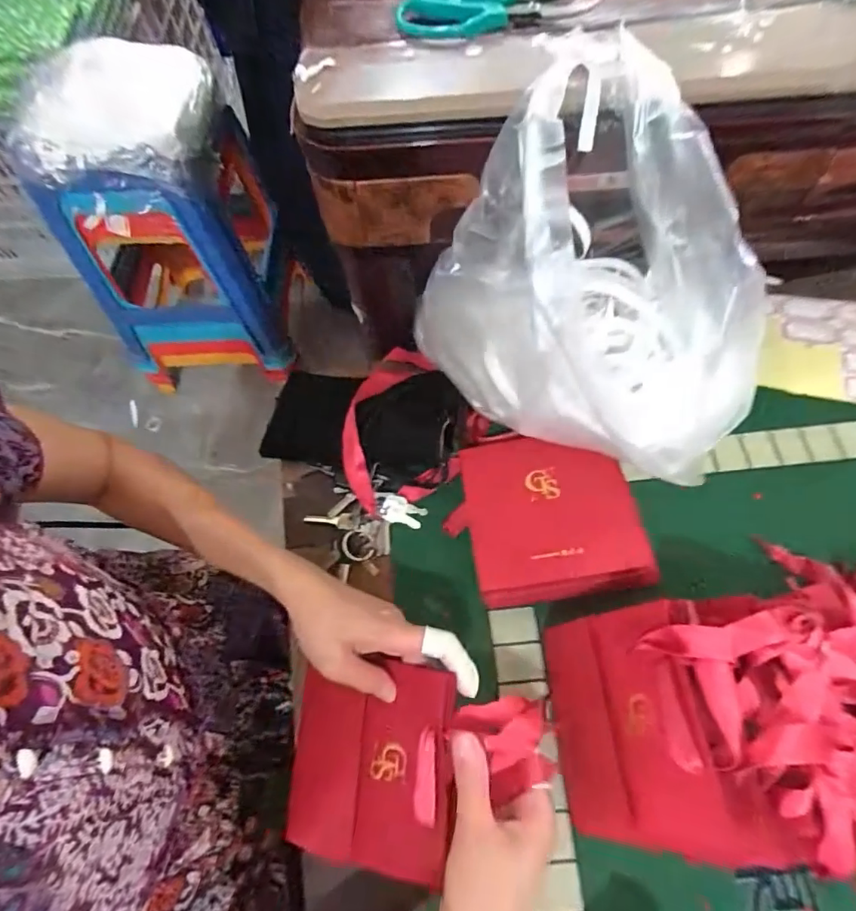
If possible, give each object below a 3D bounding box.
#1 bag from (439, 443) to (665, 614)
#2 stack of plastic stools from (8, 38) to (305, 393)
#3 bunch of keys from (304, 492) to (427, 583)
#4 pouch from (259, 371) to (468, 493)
[{"bbox_3d":[0.102,0.057,0.476,0.151,0.055,0.153,-11,65,-2],"label":"bag"},{"bbox_3d":[-0.484,-0.425,1.003,0.356,0.511,0.328,-9,65,-1],"label":"stack of plastic stools"},{"bbox_3d":[-0.066,0.064,0.506,0.086,0.016,0.098,40,73,19],"label":"bunch of keys"},{"bbox_3d":[-0.069,-0.030,0.532,0.203,0.043,0.121,5,65,5],"label":"pouch"}]

